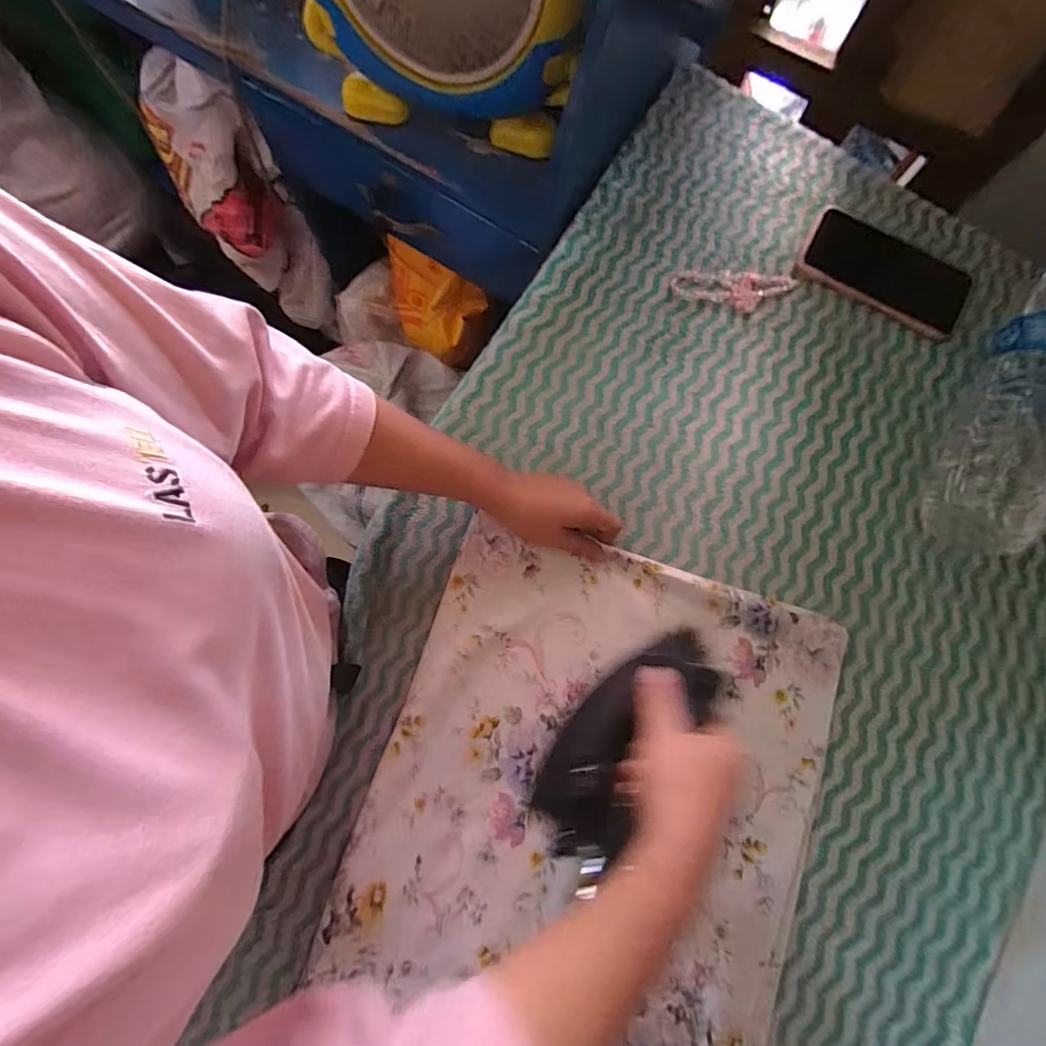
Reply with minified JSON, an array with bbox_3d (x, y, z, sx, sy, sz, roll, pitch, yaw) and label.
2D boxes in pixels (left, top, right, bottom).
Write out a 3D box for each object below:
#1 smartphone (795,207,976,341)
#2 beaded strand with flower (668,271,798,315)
[{"bbox_3d":[0.365,-0.255,0.510,0.165,0.013,0.087,27,80,6],"label":"smartphone"},{"bbox_3d":[0.210,-0.230,0.505,0.122,0.004,0.041,1,79,1],"label":"beaded strand with flower"}]

